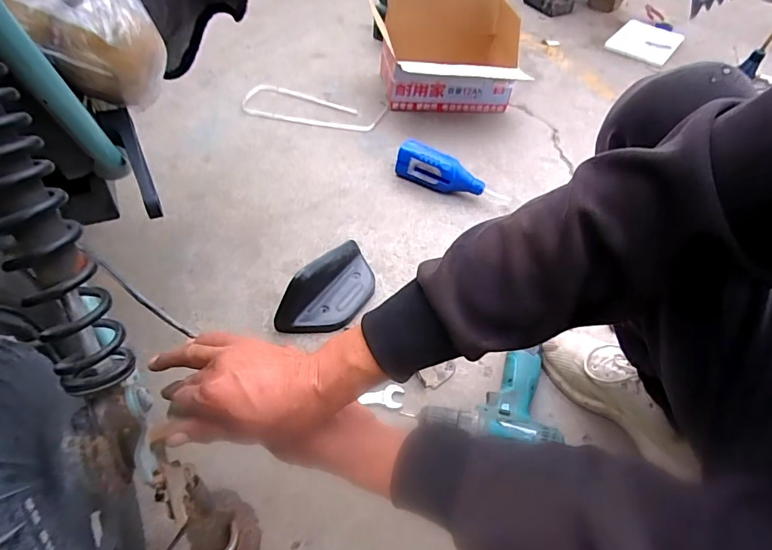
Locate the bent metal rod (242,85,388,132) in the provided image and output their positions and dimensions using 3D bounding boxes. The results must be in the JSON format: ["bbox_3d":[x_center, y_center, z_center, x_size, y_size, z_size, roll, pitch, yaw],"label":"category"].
[{"bbox_3d":[-0.178,-0.418,1.104,0.338,0.016,0.159,12,50,3],"label":"bent metal rod"}]

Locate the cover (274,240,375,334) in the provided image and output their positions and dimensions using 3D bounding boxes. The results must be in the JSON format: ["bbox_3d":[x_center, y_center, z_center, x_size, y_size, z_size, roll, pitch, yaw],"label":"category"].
[{"bbox_3d":[-0.084,0.019,0.706,0.084,0.076,0.189,31,54,19],"label":"cover"}]

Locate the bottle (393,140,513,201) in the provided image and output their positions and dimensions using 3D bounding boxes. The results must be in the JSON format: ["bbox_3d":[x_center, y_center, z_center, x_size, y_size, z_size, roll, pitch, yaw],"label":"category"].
[{"bbox_3d":[0.139,-0.207,0.923,0.242,0.075,0.054,19,51,10],"label":"bottle"}]

